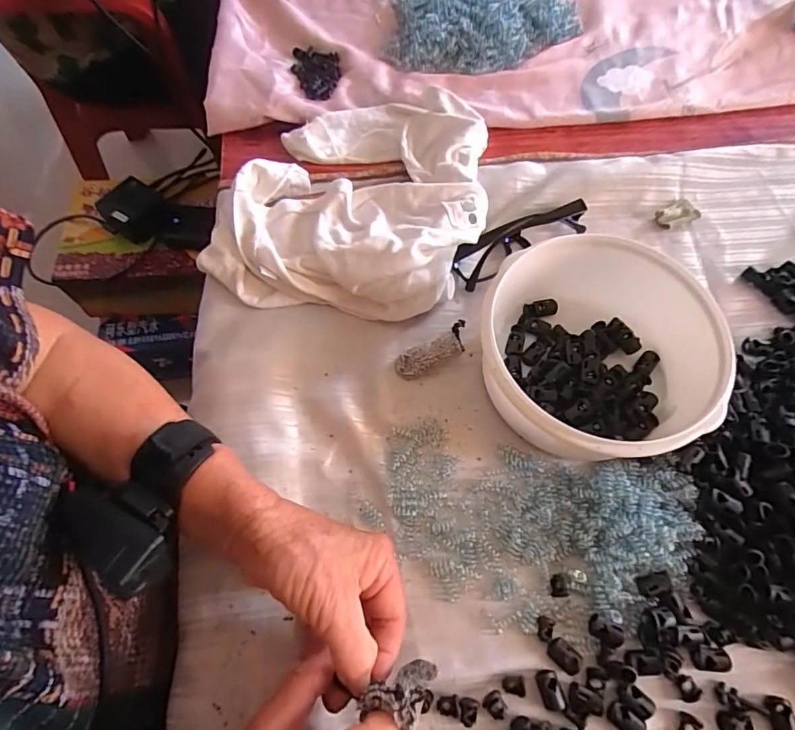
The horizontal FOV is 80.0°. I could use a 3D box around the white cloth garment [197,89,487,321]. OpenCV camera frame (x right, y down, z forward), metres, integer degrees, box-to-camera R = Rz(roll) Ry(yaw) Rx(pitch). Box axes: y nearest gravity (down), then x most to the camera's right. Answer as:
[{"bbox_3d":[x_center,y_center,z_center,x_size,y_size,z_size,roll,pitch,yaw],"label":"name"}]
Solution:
[{"bbox_3d":[-0.034,-0.173,0.432,0.228,0.048,0.272,12,65,5],"label":"white cloth garment"}]

